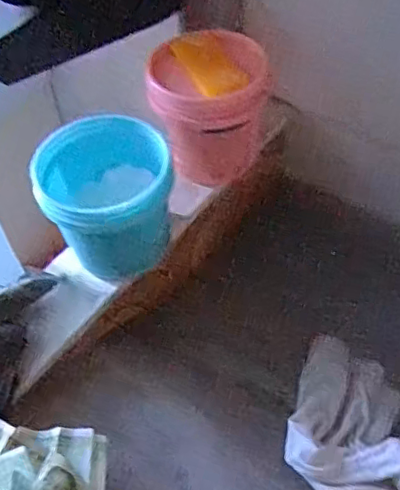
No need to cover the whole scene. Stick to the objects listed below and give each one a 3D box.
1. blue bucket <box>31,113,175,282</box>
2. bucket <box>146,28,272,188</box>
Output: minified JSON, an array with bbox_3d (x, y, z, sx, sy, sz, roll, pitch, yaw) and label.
[{"bbox_3d":[-0.093,-0.043,0.564,0.111,0.109,0.106,-2,52,3],"label":"blue bucket"},{"bbox_3d":[0.010,-0.145,0.622,0.118,0.123,0.110,-2,52,3],"label":"bucket"}]

